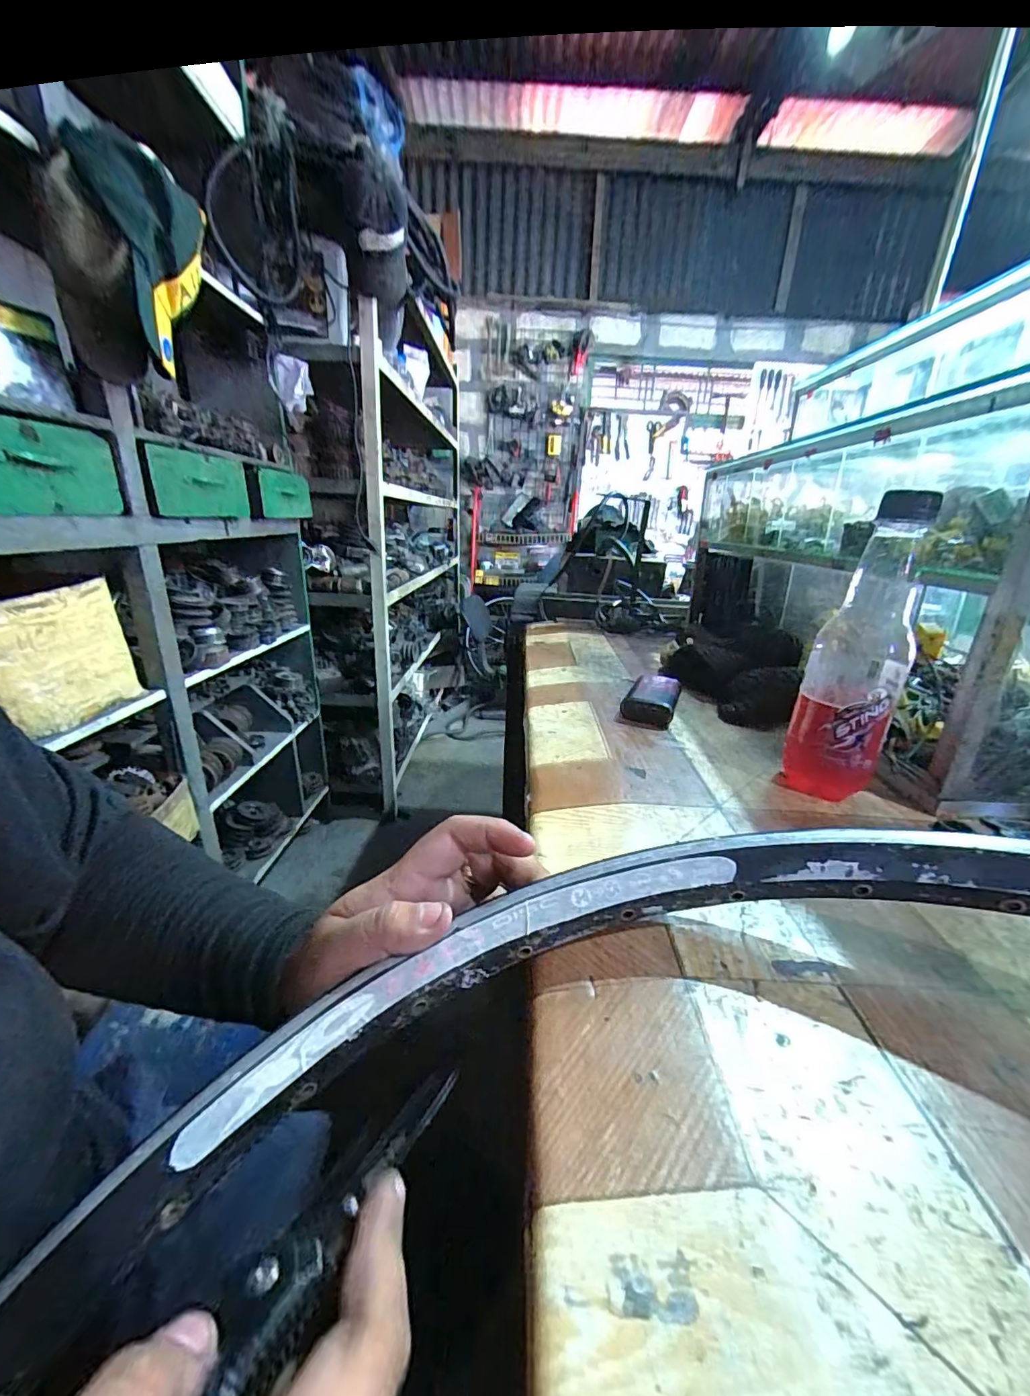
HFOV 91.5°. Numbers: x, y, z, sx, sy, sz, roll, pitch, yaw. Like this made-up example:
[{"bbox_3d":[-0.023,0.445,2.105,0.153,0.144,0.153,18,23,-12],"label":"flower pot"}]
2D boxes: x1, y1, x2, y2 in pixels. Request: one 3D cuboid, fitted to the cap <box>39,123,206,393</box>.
[{"bbox_3d":[-0.525,-0.592,0.683,0.175,0.258,0.097,-7,23,-26],"label":"cap"}]

